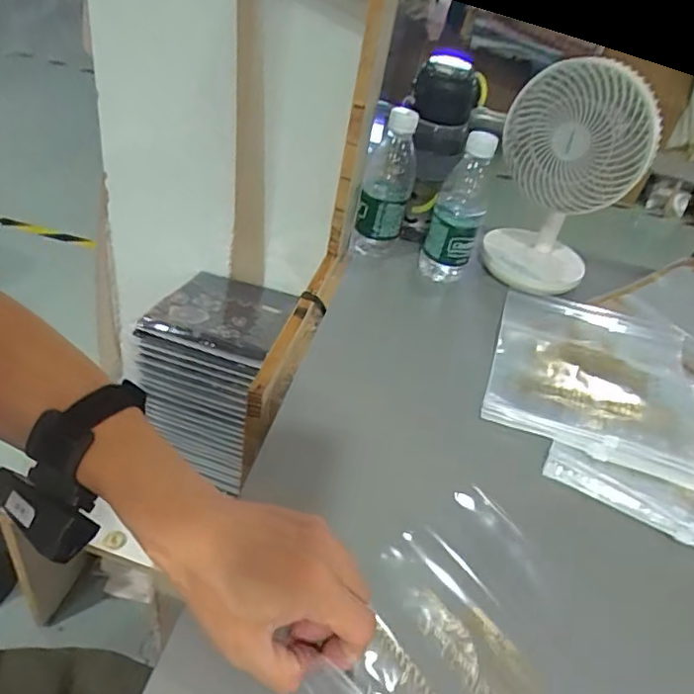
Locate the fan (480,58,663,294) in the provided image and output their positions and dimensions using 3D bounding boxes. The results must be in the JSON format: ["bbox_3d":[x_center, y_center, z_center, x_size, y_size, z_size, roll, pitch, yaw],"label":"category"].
[{"bbox_3d":[0.252,-0.200,0.676,0.155,0.236,0.115,25,41,15],"label":"fan"}]

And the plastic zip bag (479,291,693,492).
[{"bbox_3d":[0.256,0.024,0.590,0.199,0.026,0.224,20,40,10],"label":"plastic zip bag"}]

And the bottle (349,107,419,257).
[{"bbox_3d":[0.048,-0.195,0.704,0.062,0.183,0.073,13,39,1],"label":"bottle"}]

